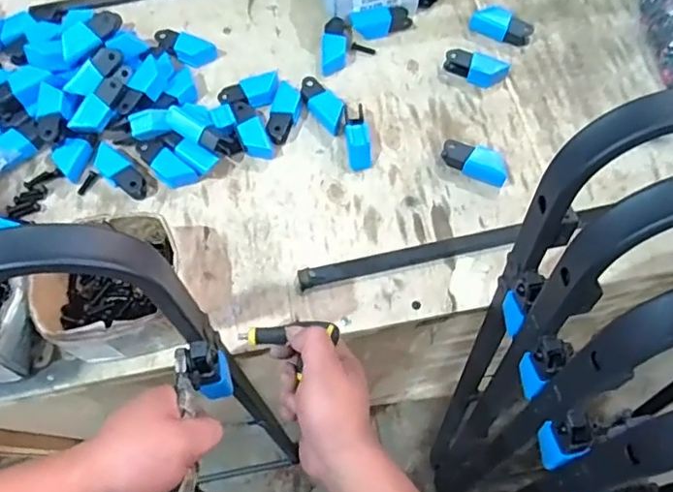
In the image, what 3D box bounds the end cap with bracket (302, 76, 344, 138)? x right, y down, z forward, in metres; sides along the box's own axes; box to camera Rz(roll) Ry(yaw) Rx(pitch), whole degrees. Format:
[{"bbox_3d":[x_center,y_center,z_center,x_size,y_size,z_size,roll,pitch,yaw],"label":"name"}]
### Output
[{"bbox_3d":[-0.019,-0.189,0.759,0.081,0.028,0.037,42,73,16],"label":"end cap with bracket"}]

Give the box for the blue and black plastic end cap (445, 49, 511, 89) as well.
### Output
[{"bbox_3d":[0.194,-0.248,0.782,0.087,0.025,0.034,17,68,8],"label":"blue and black plastic end cap"}]

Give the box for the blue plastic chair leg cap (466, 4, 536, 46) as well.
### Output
[{"bbox_3d":[0.240,-0.322,0.813,0.087,0.026,0.043,30,70,12],"label":"blue plastic chair leg cap"}]

